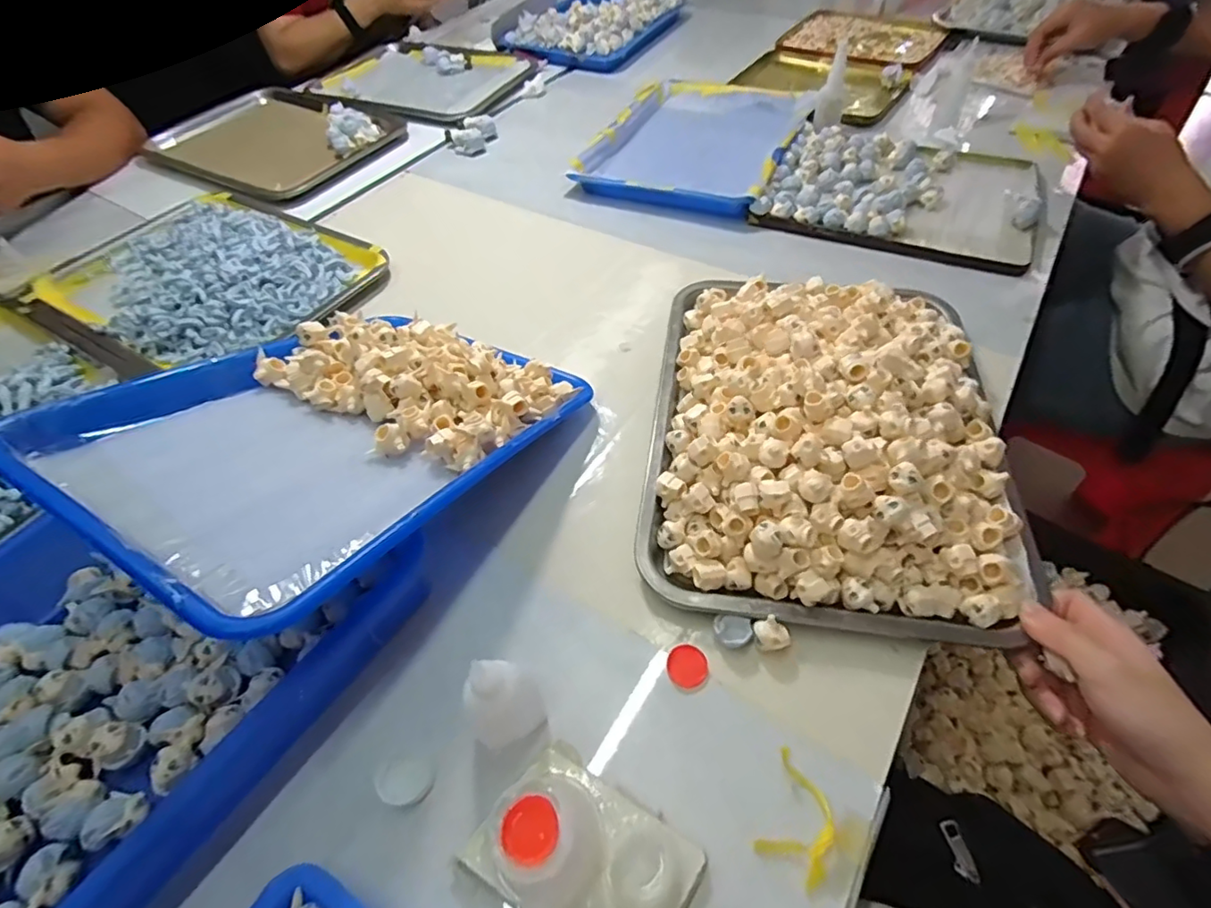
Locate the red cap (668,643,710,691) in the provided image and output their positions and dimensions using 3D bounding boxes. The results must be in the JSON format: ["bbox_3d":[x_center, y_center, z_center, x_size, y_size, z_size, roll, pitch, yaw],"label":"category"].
[{"bbox_3d":[0.051,0.133,0.356,0.025,0.004,0.027,-2,52,3],"label":"red cap"}]

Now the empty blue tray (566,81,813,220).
[{"bbox_3d":[0.126,-0.428,0.770,0.243,0.033,0.318,19,56,18],"label":"empty blue tray"}]

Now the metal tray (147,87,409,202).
[{"bbox_3d":[-0.512,-0.483,0.866,0.334,0.020,0.251,26,58,22],"label":"metal tray"}]

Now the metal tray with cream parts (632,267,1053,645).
[{"bbox_3d":[0.166,-0.039,0.434,0.254,0.063,0.327,5,55,8],"label":"metal tray with cream parts"}]

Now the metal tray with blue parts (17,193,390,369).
[{"bbox_3d":[-0.455,-0.209,0.638,0.348,0.032,0.261,22,57,20],"label":"metal tray with blue parts"}]

